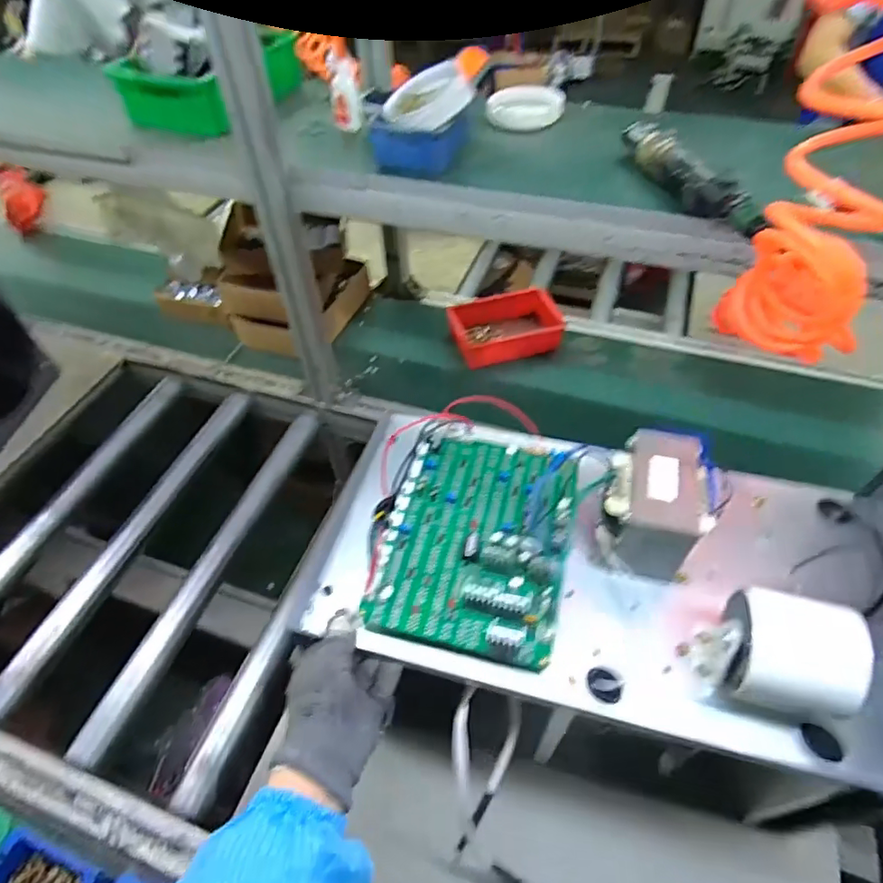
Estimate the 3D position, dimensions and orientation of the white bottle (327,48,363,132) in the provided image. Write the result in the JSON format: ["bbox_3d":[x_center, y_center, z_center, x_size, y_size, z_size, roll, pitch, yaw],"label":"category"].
[{"bbox_3d":[-0.132,-0.475,0.762,0.039,0.079,0.031,-7,50,-4],"label":"white bottle"}]

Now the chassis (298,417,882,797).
[{"bbox_3d":[0.141,0.091,0.462,0.490,0.147,0.244,4,50,12],"label":"chassis"}]

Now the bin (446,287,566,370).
[{"bbox_3d":[0.124,-0.215,1.069,0.204,0.074,0.128,-11,50,-7],"label":"bin"}]

